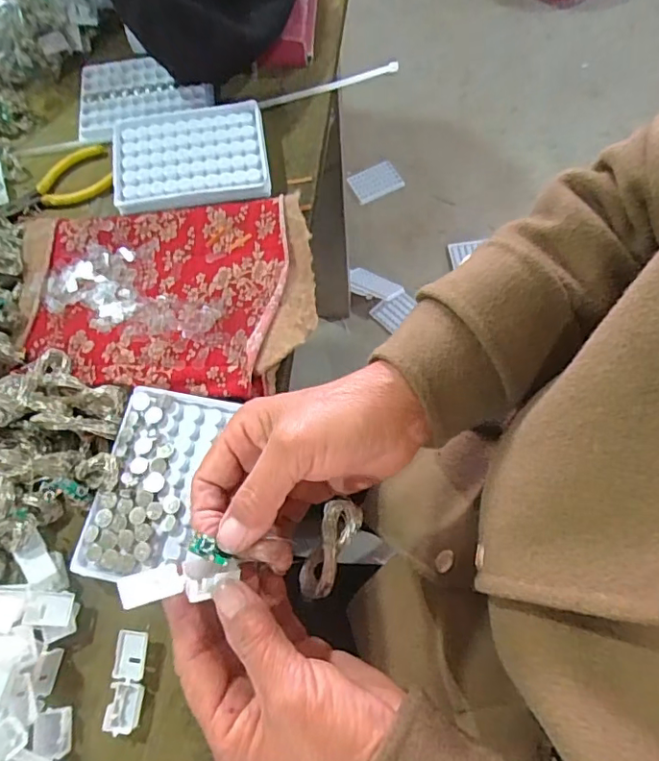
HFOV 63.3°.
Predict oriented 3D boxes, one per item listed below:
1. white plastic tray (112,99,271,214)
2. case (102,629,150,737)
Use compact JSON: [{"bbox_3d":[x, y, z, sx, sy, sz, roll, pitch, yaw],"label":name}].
[{"bbox_3d":[-0.120,-0.193,0.463,0.130,0.012,0.099,-10,68,-1],"label":"white plastic tray"},{"bbox_3d":[-0.123,0.184,0.328,0.019,0.011,0.054,4,69,4],"label":"case"}]

